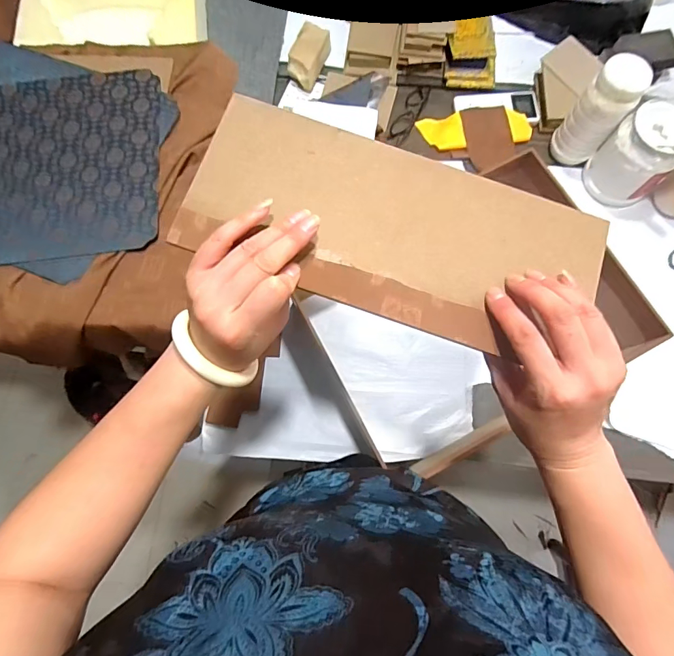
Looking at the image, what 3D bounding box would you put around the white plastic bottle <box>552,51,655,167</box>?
[{"bbox_3d":[0.428,-0.349,0.697,0.075,0.176,0.066,39,80,11],"label":"white plastic bottle"}]

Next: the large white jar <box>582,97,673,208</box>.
[{"bbox_3d":[0.509,-0.290,0.704,0.100,0.137,0.115,-35,77,-7],"label":"large white jar"}]

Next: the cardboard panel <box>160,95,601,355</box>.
[{"bbox_3d":[0.044,-0.074,0.313,0.304,0.010,0.133,17,77,0],"label":"cardboard panel"}]

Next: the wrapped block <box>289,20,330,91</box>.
[{"bbox_3d":[-0.057,-0.537,0.831,0.065,0.055,0.110,20,77,7],"label":"wrapped block"}]

